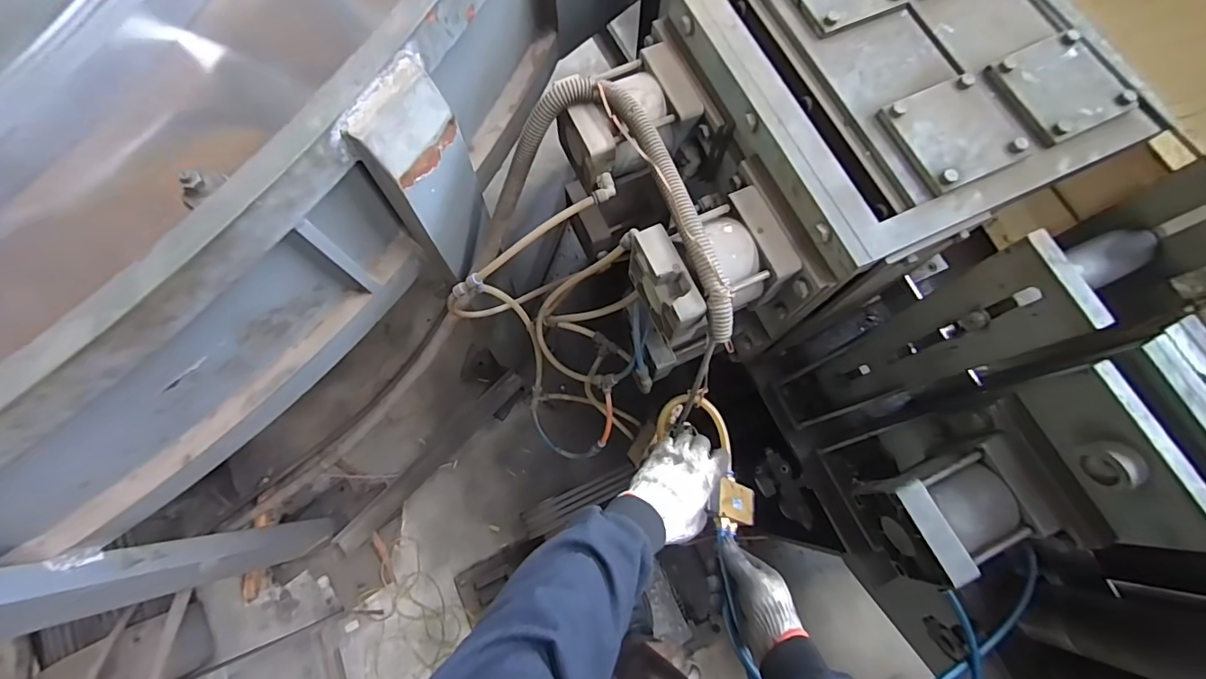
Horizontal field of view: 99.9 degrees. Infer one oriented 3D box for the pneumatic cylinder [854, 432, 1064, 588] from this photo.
[{"bbox_3d":[0.495,0.238,0.720,0.171,0.116,0.136,-23,76,-7],"label":"pneumatic cylinder"}]

